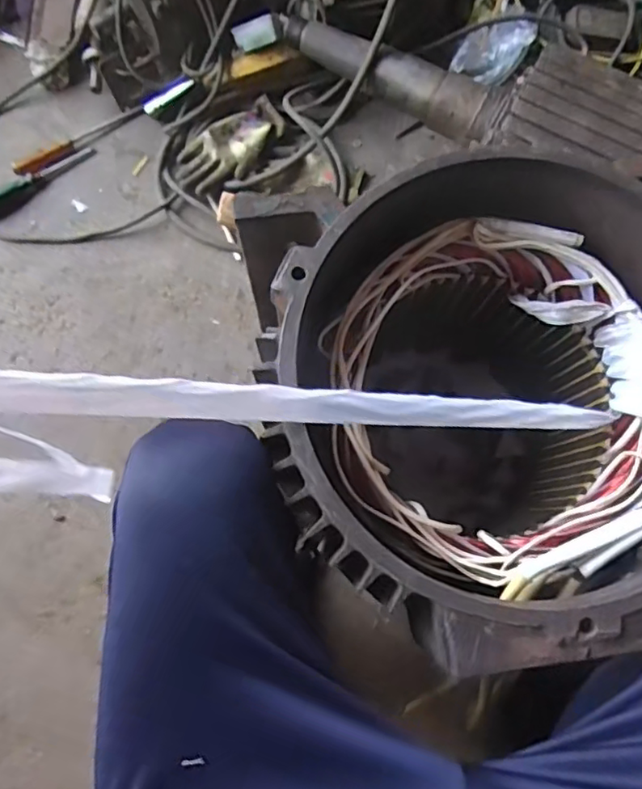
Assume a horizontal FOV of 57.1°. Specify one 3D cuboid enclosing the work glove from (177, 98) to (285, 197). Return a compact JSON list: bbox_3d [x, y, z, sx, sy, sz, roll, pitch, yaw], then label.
[{"bbox_3d":[-0.145,-0.406,0.963,0.198,0.038,0.109,-43,79,-12],"label":"work glove"}]

